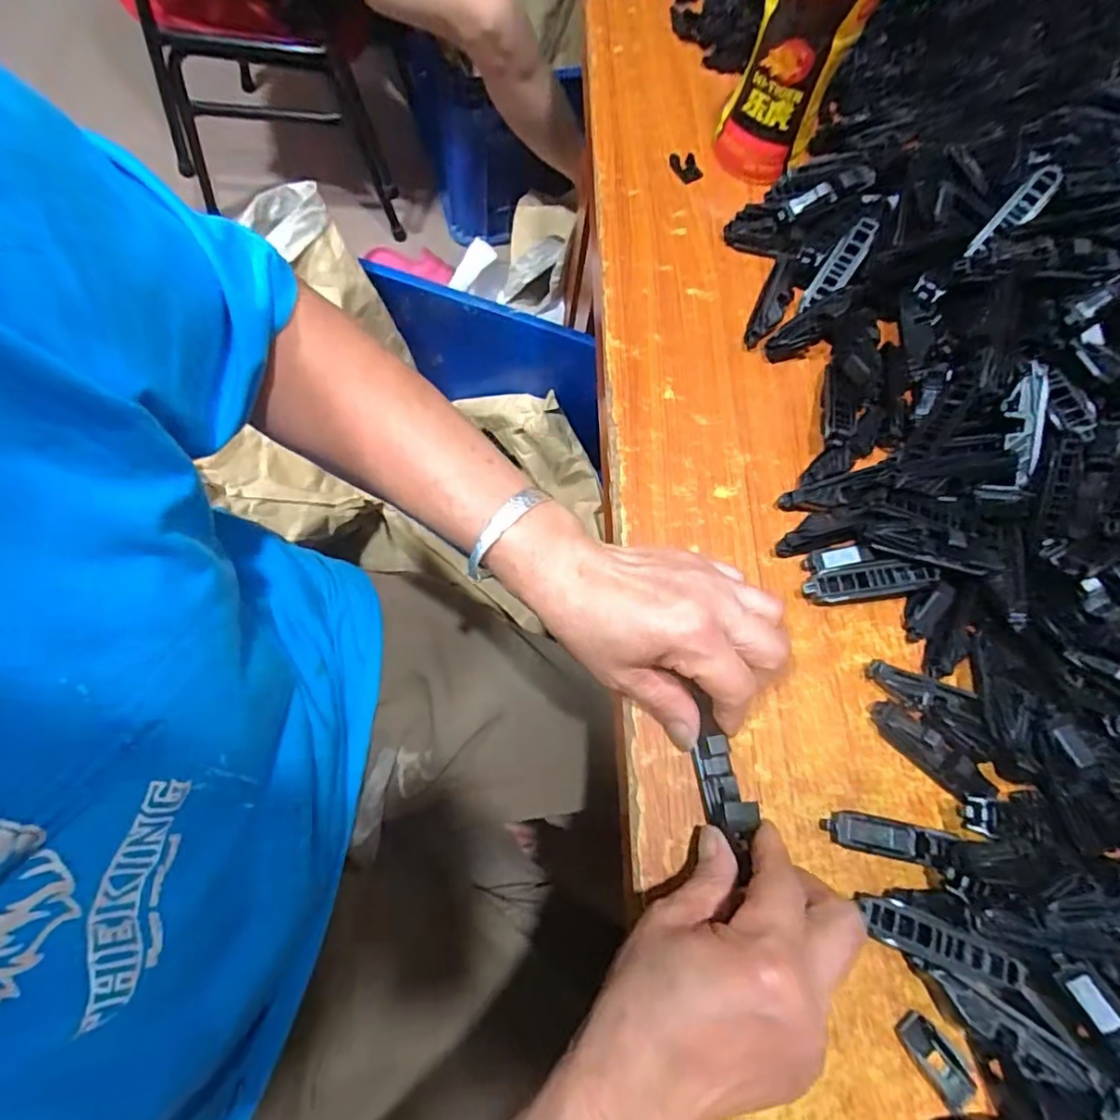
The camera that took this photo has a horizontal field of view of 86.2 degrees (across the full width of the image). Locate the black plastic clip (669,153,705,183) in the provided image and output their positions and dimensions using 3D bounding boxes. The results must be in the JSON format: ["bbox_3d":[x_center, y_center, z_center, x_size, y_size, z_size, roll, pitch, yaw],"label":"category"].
[{"bbox_3d":[0.099,-0.308,0.467,0.020,0.008,0.023,-25,75,-14],"label":"black plastic clip"}]

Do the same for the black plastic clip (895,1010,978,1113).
[{"bbox_3d":[0.182,0.242,0.290,0.019,0.008,0.044,-31,76,-15],"label":"black plastic clip"}]

